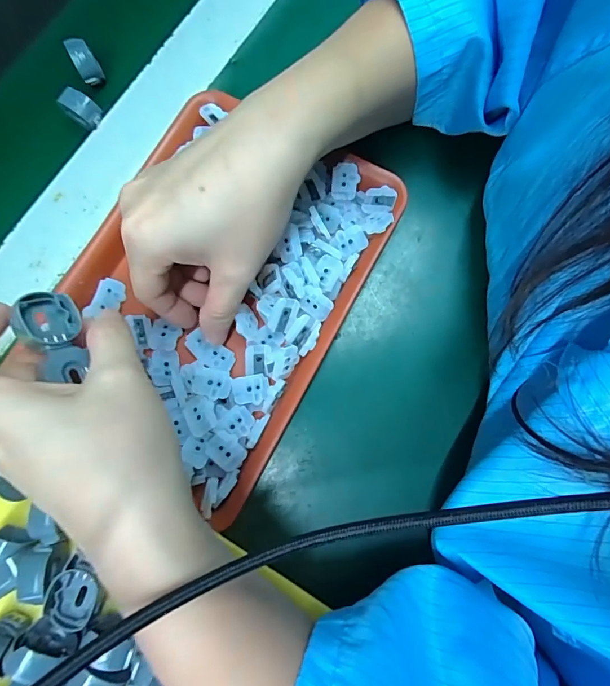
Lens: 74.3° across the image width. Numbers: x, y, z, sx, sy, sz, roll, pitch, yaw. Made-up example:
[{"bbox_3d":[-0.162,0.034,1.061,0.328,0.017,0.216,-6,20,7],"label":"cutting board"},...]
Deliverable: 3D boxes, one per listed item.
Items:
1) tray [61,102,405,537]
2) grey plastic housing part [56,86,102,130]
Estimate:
[{"bbox_3d":[-0.053,-0.038,0.250,0.160,0.028,0.218,29,81,5],"label":"tray"},{"bbox_3d":[-0.157,-0.164,0.281,0.024,0.014,0.019,38,82,7],"label":"grey plastic housing part"}]

